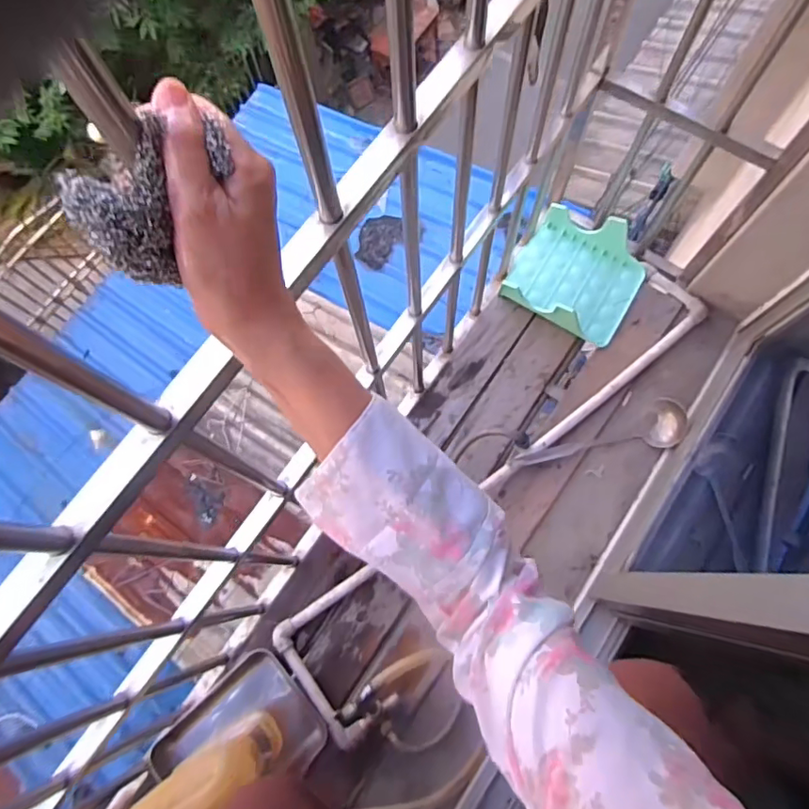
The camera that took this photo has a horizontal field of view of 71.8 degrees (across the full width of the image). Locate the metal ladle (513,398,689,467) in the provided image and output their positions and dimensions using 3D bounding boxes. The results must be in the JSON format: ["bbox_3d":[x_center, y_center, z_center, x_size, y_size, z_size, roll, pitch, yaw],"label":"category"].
[{"bbox_3d":[0.369,0.082,1.049,0.330,0.063,0.091,-21,74,-4],"label":"metal ladle"}]

